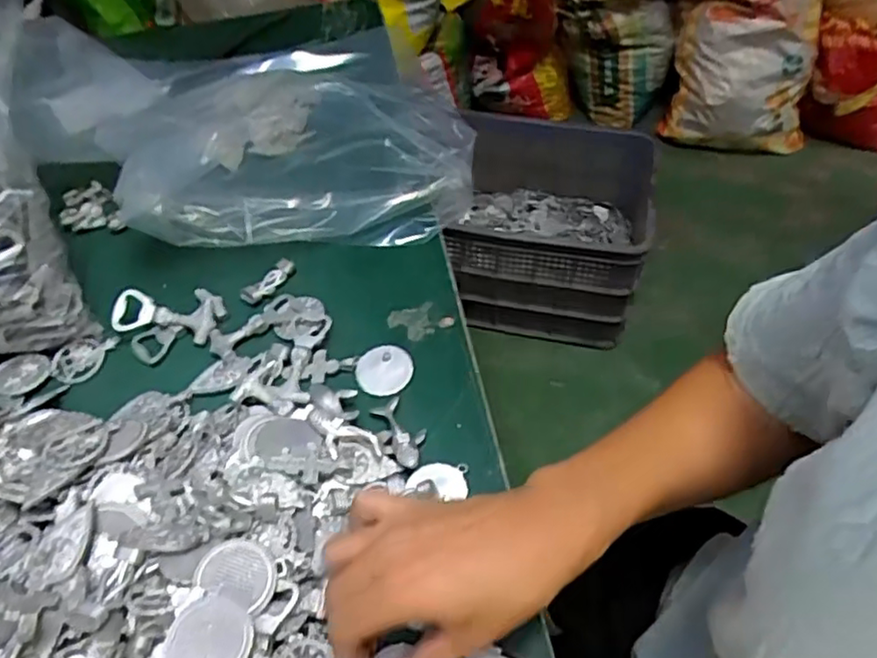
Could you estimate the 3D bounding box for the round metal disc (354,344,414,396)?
[{"bbox_3d":[-0.036,0.026,0.443,0.038,0.006,0.035,-1,52,1],"label":"round metal disc"}]

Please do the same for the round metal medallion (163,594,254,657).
[{"bbox_3d":[-0.107,0.146,0.306,0.038,0.004,0.039,1,56,-2],"label":"round metal medallion"}]

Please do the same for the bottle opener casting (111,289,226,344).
[{"bbox_3d":[-0.192,-0.016,0.473,0.069,0.021,0.043,4,52,5],"label":"bottle opener casting"}]

